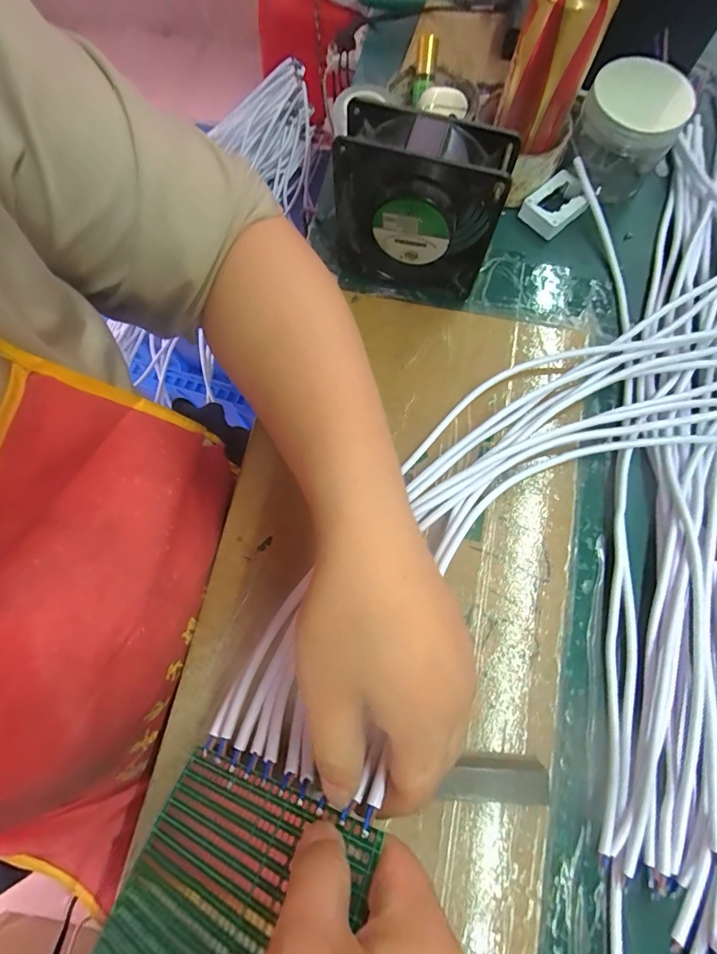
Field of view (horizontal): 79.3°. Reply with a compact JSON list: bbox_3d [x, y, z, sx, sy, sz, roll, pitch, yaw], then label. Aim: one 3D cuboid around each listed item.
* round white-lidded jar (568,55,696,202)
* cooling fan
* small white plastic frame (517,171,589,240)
[{"bbox_3d":[0.242,-0.313,0.395,0.082,0.073,0.087,0,75,1],"label":"round white-lidded jar"},{"bbox_3d":[0.042,-0.202,0.333,0.121,0.119,0.041,19,76,6],"label":"cooling fan"},{"bbox_3d":[0.186,-0.256,0.408,0.057,0.022,0.044,-43,79,-9],"label":"small white plastic frame"}]

